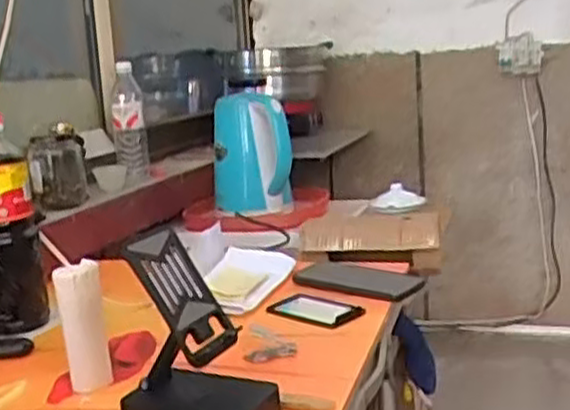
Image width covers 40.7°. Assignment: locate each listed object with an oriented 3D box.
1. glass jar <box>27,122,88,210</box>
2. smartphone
[{"bbox_3d":[-0.376,-0.065,1.273,0.089,0.131,0.089,-7,11,-16],"label":"glass jar"},{"bbox_3d":[0.035,0.128,0.934,0.118,0.009,0.074,5,13,37],"label":"smartphone"}]

